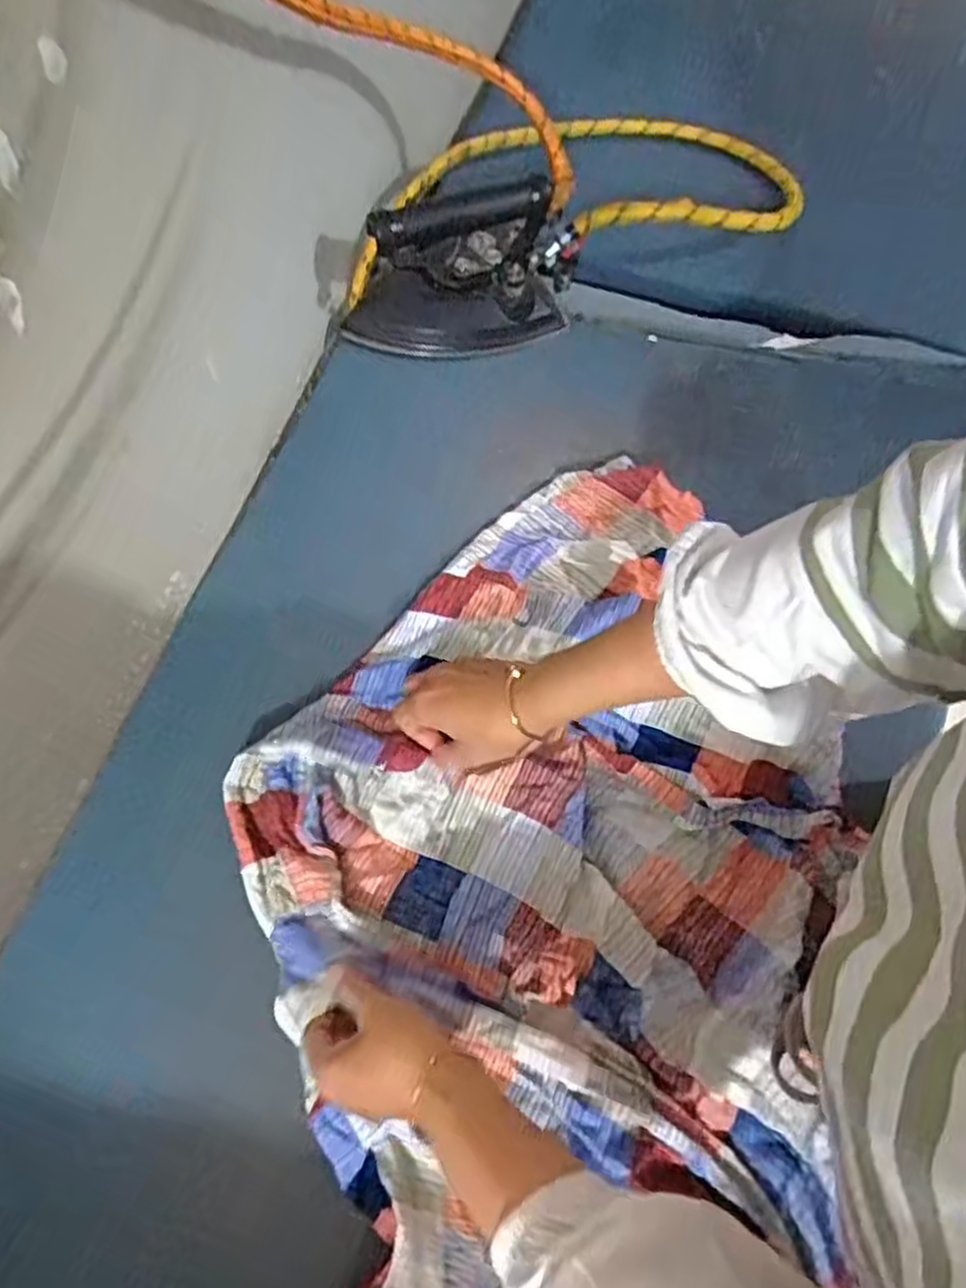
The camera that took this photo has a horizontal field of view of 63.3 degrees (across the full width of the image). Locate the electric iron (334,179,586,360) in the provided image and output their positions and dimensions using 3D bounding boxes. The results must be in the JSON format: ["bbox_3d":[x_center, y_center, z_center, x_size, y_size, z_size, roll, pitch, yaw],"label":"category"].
[{"bbox_3d":[-0.018,-0.336,0.694,0.213,0.118,0.111,-9,68,-1],"label":"electric iron"}]

